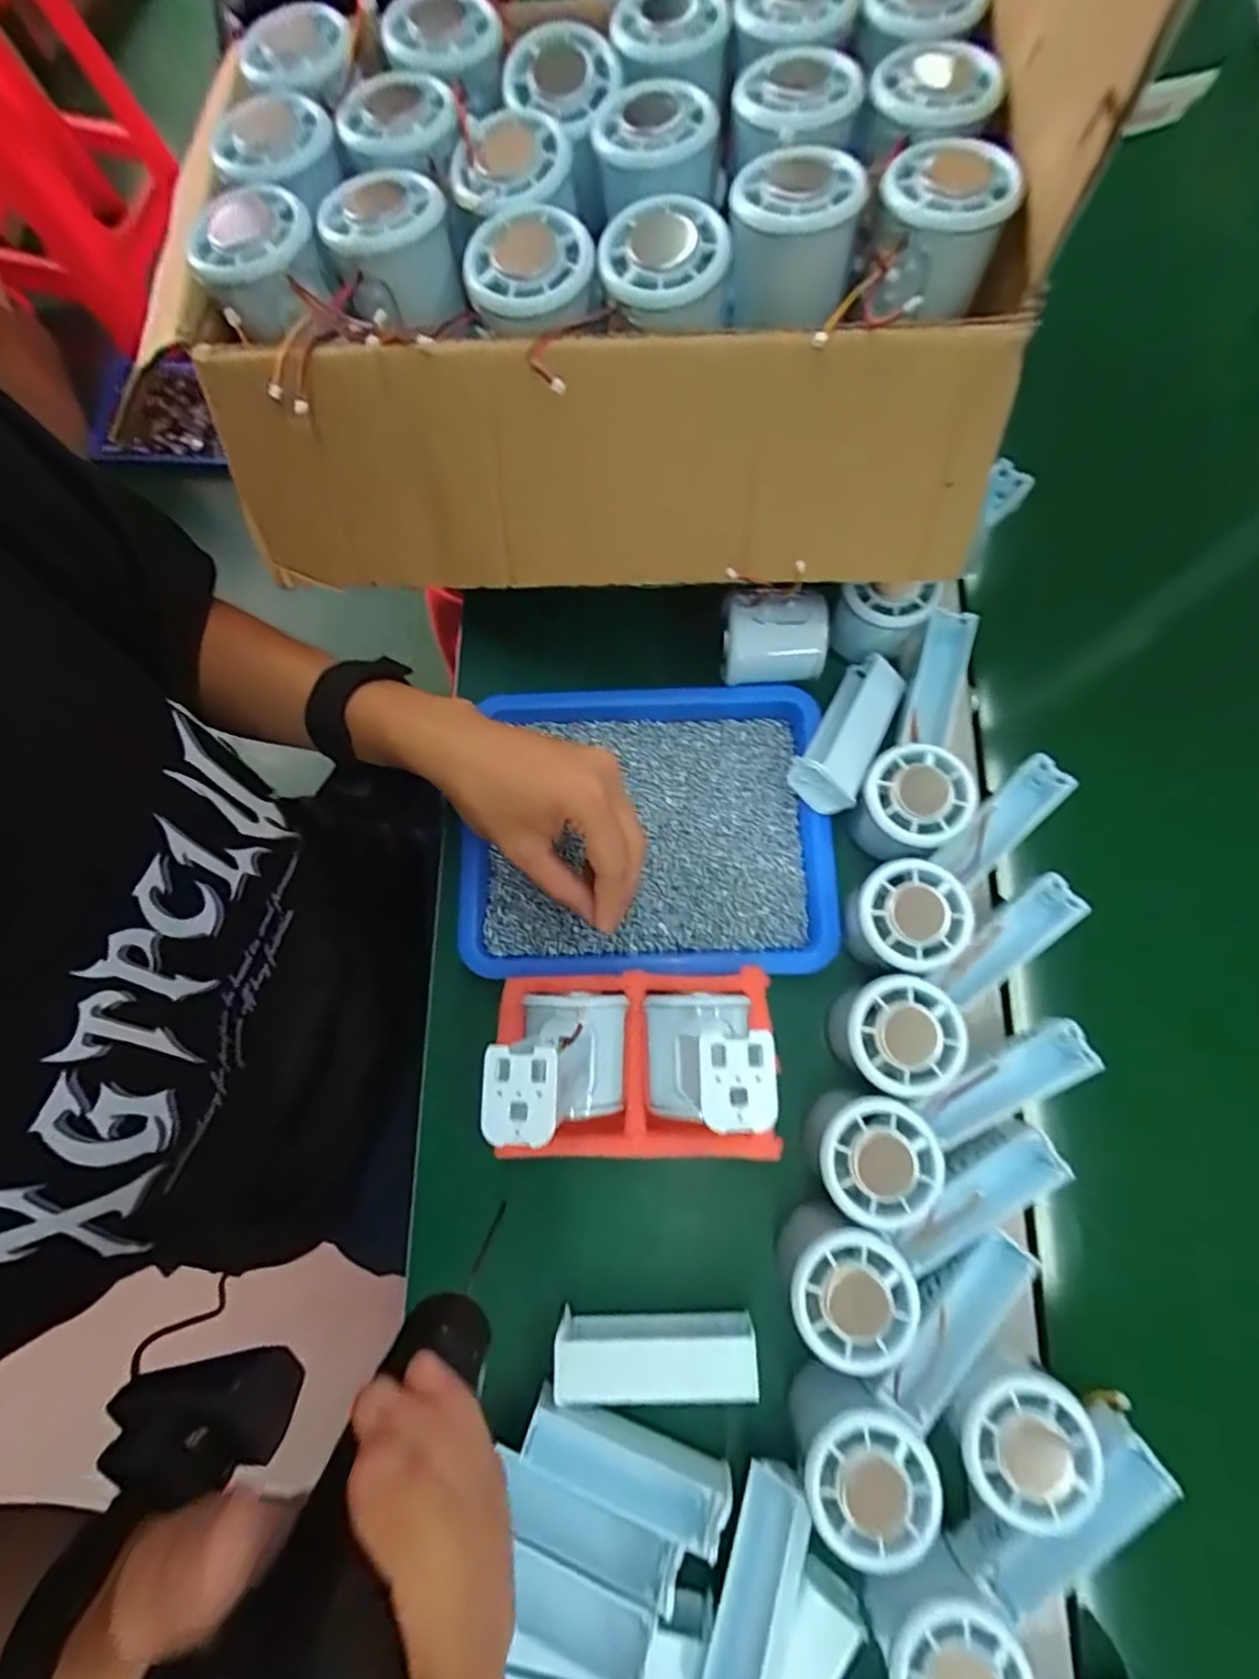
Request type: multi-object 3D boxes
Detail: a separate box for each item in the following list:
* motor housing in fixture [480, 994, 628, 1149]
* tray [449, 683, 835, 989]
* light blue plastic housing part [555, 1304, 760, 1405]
[{"bbox_3d":[-0.026,0.096,0.281,0.047,0.117,0.056,2,77,3],"label":"motor housing in fixture"},{"bbox_3d":[0.011,-0.006,0.394,0.217,0.026,0.170,-1,77,0],"label":"tray"},{"bbox_3d":[0.013,0.264,0.331,0.099,0.024,0.035,1,77,3],"label":"light blue plastic housing part"}]

